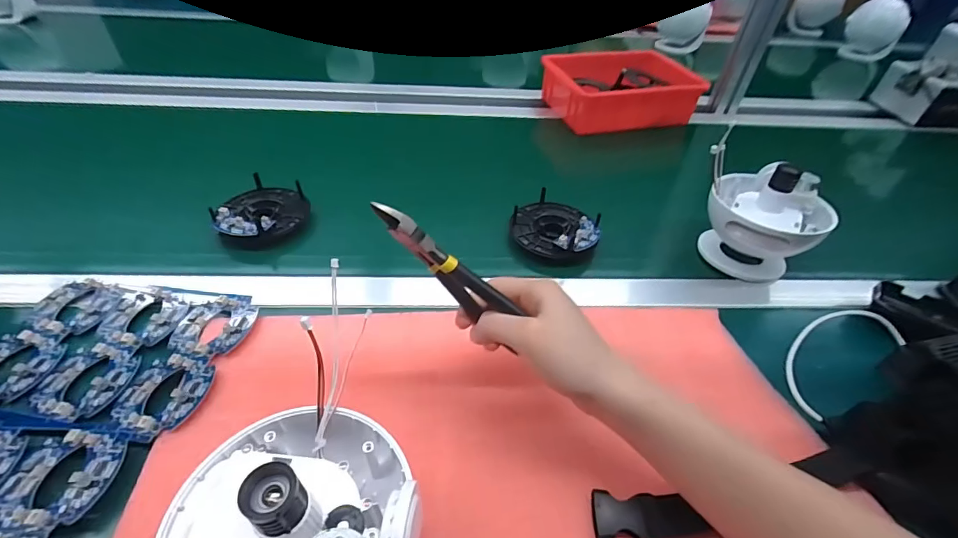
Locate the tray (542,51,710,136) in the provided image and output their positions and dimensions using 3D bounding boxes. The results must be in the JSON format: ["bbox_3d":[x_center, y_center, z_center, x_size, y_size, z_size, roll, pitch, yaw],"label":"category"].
[{"bbox_3d":[0.255,-0.320,0.769,0.247,0.077,0.166,-7,44,-12],"label":"tray"}]

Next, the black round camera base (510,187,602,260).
[{"bbox_3d":[0.091,-0.054,0.515,0.102,0.024,0.098,7,43,3],"label":"black round camera base"}]

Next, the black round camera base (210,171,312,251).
[{"bbox_3d":[-0.255,-0.065,0.510,0.100,0.041,0.100,2,43,-2],"label":"black round camera base"}]

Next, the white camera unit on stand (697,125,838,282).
[{"bbox_3d":[0.314,-0.059,0.484,0.111,0.121,0.120,-27,51,-28],"label":"white camera unit on stand"}]

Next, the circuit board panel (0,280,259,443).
[{"bbox_3d":[-0.304,0.065,0.362,0.197,0.011,0.136,8,43,4],"label":"circuit board panel"}]

